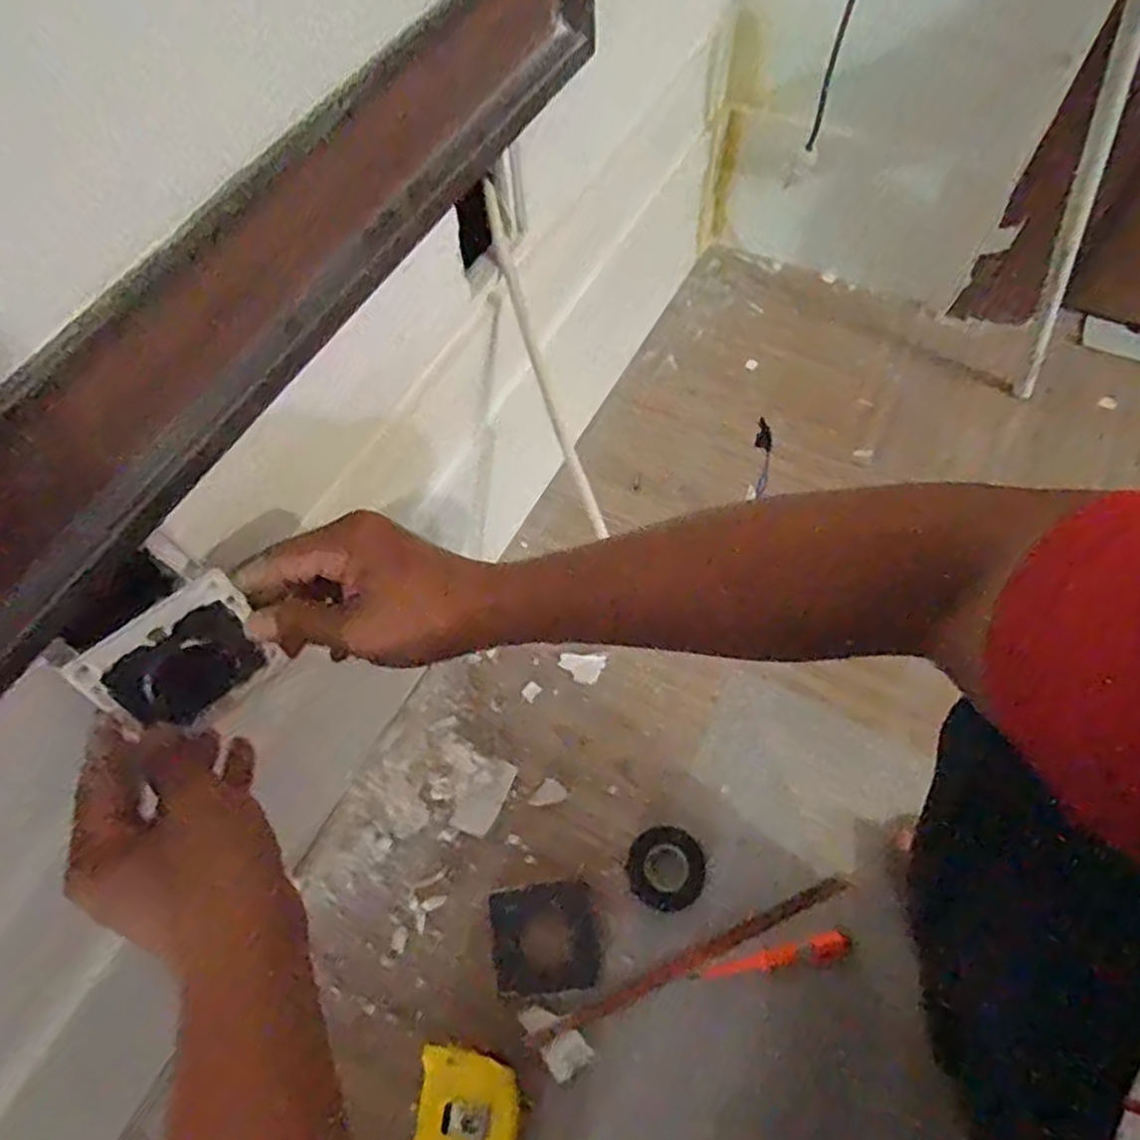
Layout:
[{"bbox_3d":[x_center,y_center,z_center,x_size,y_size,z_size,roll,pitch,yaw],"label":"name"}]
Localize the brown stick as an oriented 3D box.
[{"bbox_3d":[0.103,0.326,0.622,0.291,0.007,0.012,-22,65,-9],"label":"brown stick"}]

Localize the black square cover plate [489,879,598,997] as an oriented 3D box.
[{"bbox_3d":[-0.022,0.315,0.637,0.086,0.004,0.085,-8,64,-3],"label":"black square cover plate"}]

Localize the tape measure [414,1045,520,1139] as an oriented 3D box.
[{"bbox_3d":[-0.075,0.405,0.558,0.074,0.040,0.079,3,64,3],"label":"tape measure"}]

